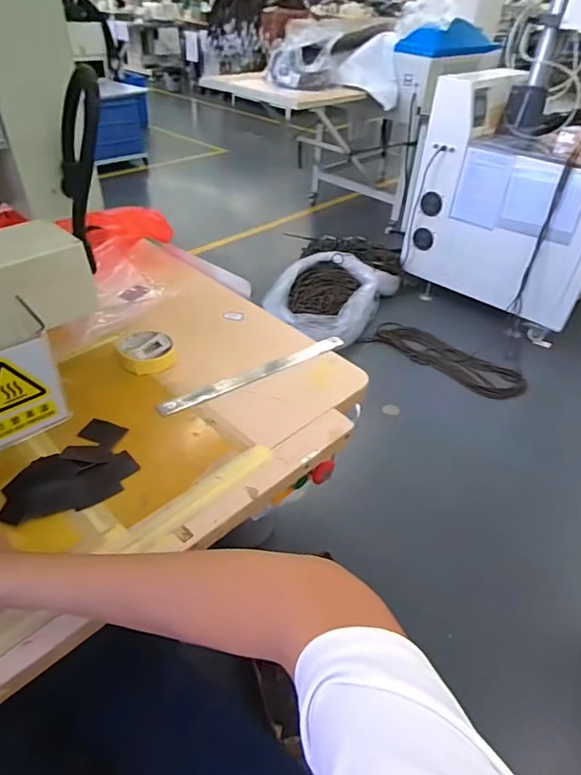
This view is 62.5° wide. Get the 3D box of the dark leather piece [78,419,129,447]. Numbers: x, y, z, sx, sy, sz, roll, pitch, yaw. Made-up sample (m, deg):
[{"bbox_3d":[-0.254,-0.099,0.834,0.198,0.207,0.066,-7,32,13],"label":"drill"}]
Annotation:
[{"bbox_3d":[-0.238,0.056,0.612,0.052,0.004,0.039,16,41,13],"label":"dark leather piece"}]

